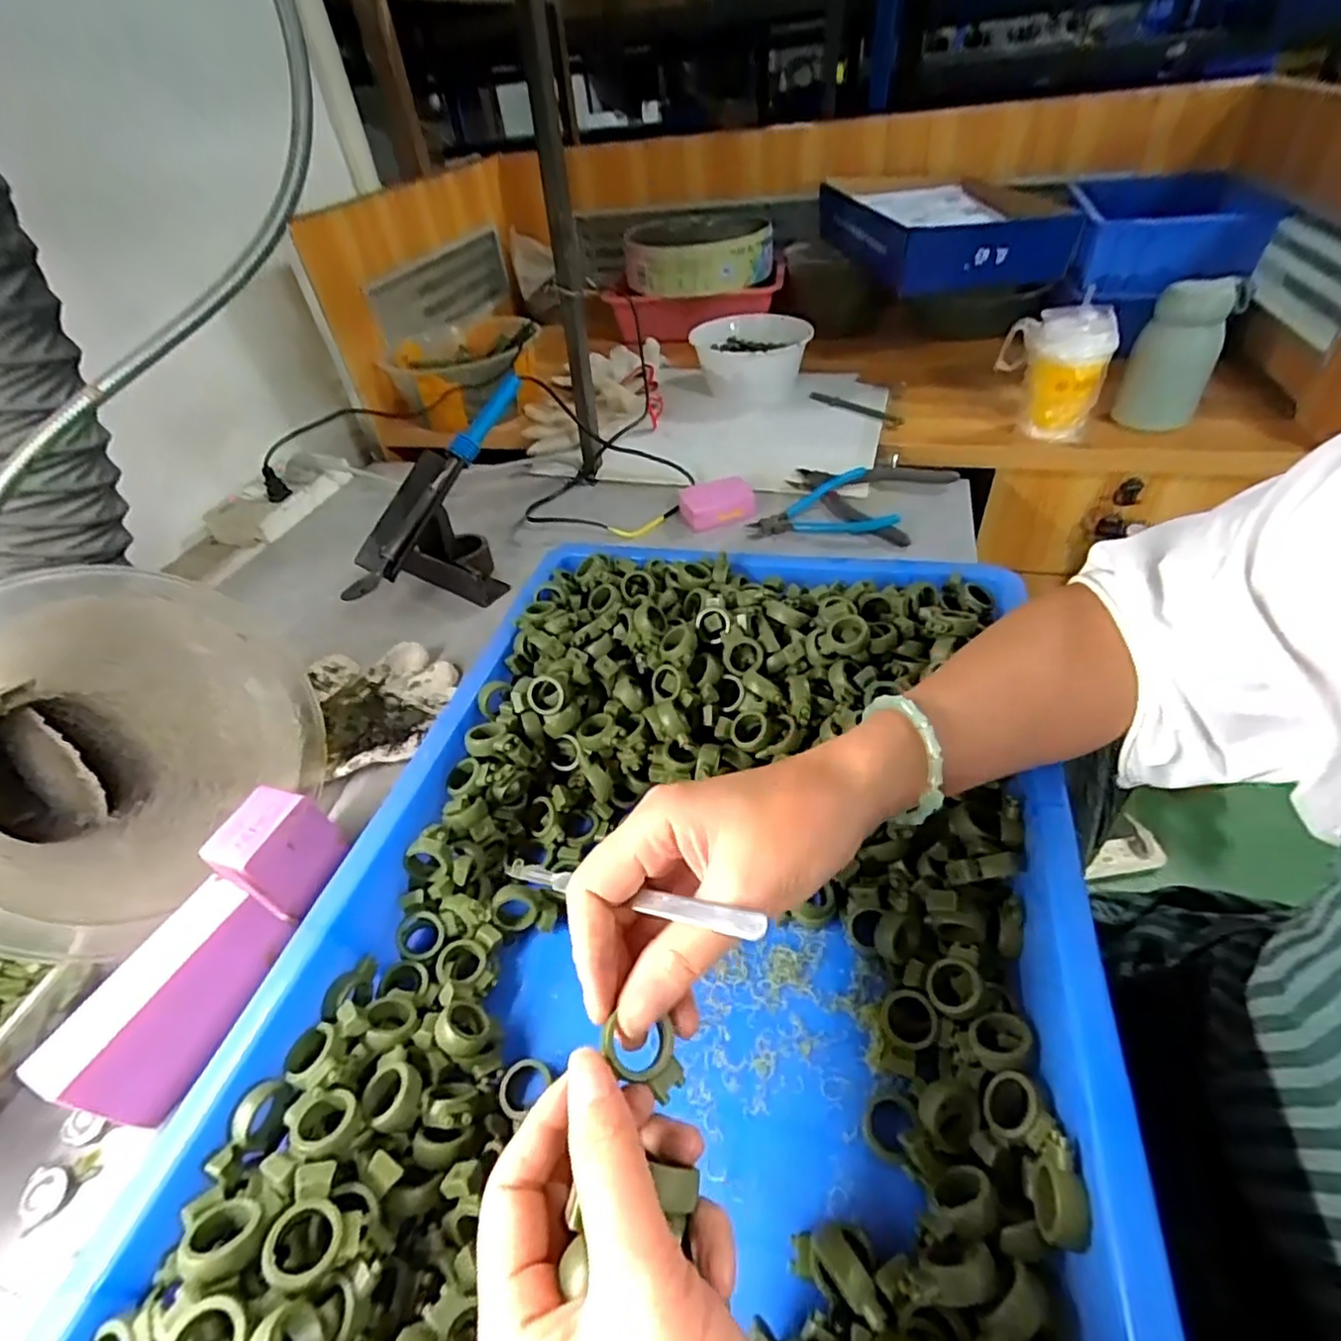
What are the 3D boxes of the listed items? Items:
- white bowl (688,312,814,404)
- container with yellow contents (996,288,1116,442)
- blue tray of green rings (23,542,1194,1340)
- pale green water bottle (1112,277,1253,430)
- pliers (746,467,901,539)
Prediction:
[{"bbox_3d":[0.116,-0.457,0.932,0.166,0.079,0.169,-4,44,4],"label":"white bowl"},{"bbox_3d":[0.428,-0.340,0.718,0.107,0.136,0.067,18,49,24],"label":"container with yellow contents"},{"bbox_3d":[0.011,0.124,0.345,0.370,0.081,0.553,6,45,14],"label":"blue tray of green rings"},{"bbox_3d":[0.546,-0.339,0.688,0.078,0.138,0.065,22,51,27],"label":"pale green water bottle"},{"bbox_3d":[0.161,-0.182,0.691,0.148,0.020,0.103,-1,44,7],"label":"pliers"}]

